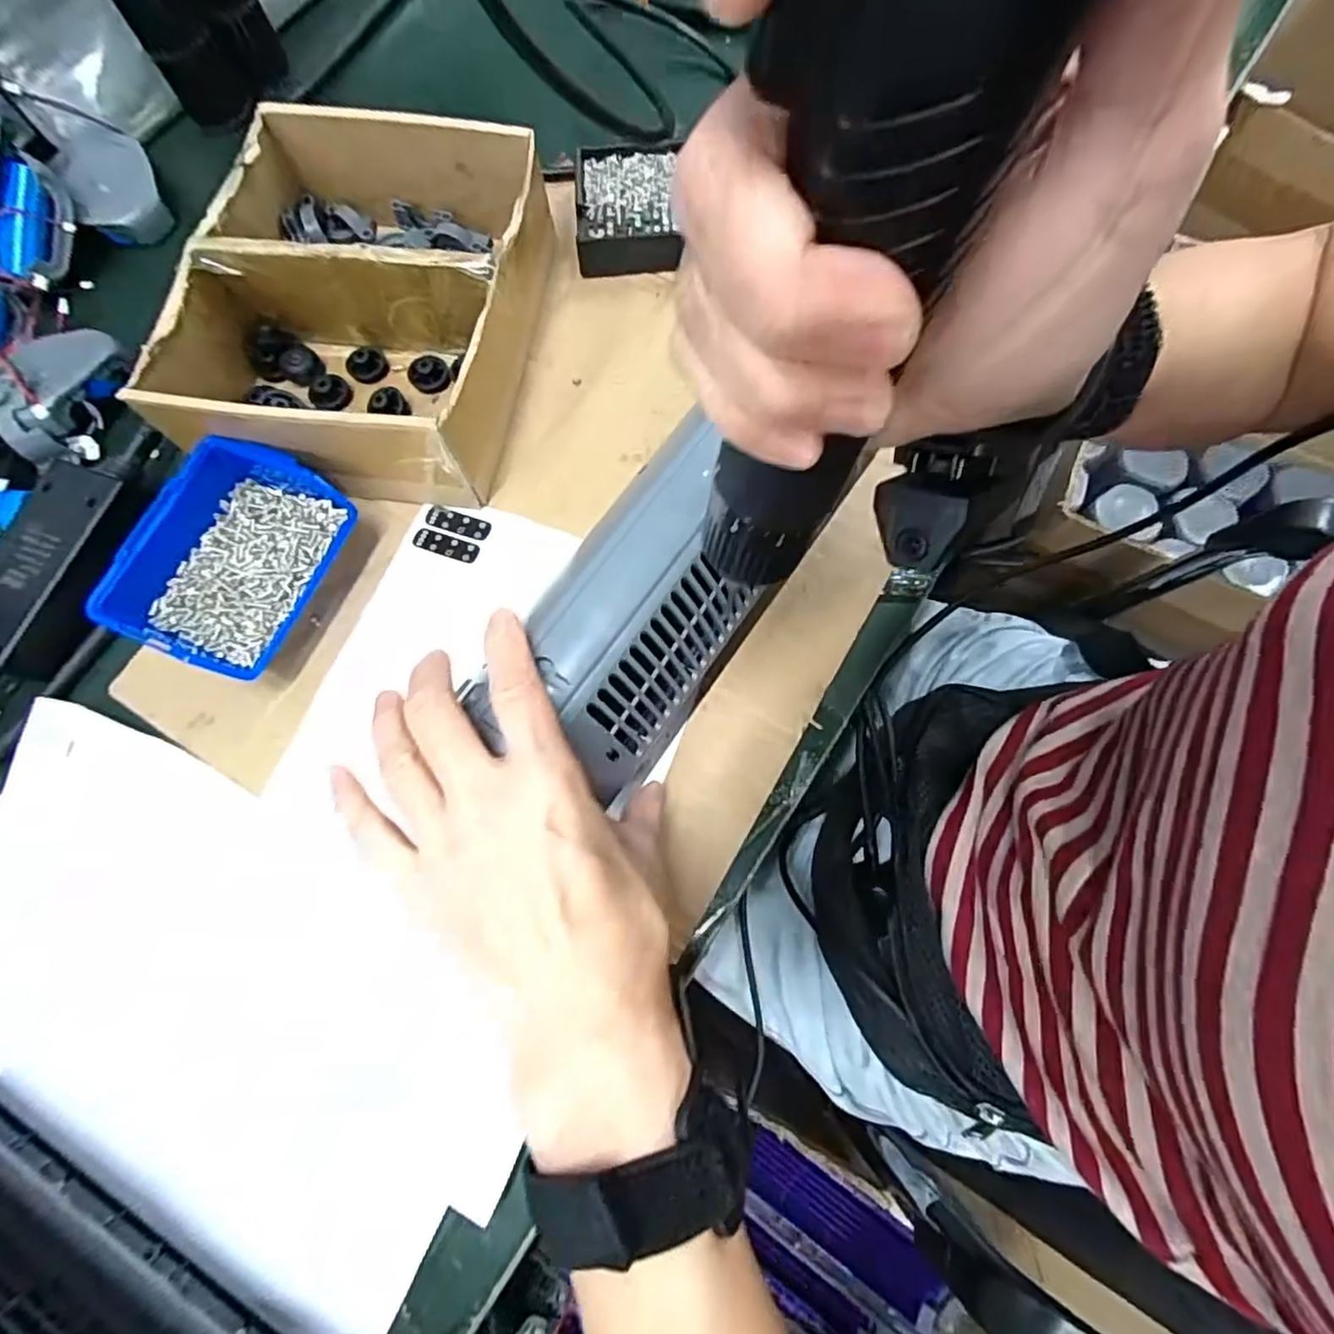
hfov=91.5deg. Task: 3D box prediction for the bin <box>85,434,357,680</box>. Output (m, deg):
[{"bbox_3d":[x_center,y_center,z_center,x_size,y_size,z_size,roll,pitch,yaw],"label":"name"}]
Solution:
[{"bbox_3d":[-0.223,-0.054,0.340,0.082,0.045,0.112,24,76,9],"label":"bin"}]

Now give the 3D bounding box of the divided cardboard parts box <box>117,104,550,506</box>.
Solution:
[{"bbox_3d":[-0.169,-0.204,0.369,0.171,0.070,0.202,7,74,4],"label":"divided cardboard parts box"}]

